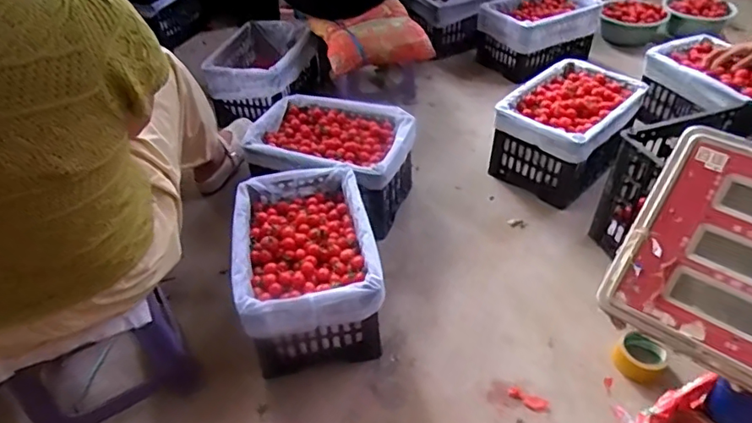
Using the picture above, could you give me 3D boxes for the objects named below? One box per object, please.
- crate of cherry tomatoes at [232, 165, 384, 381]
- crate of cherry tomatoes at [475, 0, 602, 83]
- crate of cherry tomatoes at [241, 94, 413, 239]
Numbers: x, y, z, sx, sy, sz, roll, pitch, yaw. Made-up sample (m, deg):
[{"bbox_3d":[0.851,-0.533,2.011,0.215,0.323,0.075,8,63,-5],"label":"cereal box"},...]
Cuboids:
[{"bbox_3d":[-0.130,0.109,1.080,0.256,0.227,0.339,-7,41,-5],"label":"crate of cherry tomatoes"},{"bbox_3d":[0.526,-0.583,1.715,0.413,0.179,0.273,-24,45,-23],"label":"crate of cherry tomatoes"},{"bbox_3d":[-0.097,-0.118,1.328,0.356,0.241,0.258,12,43,16],"label":"crate of cherry tomatoes"}]

